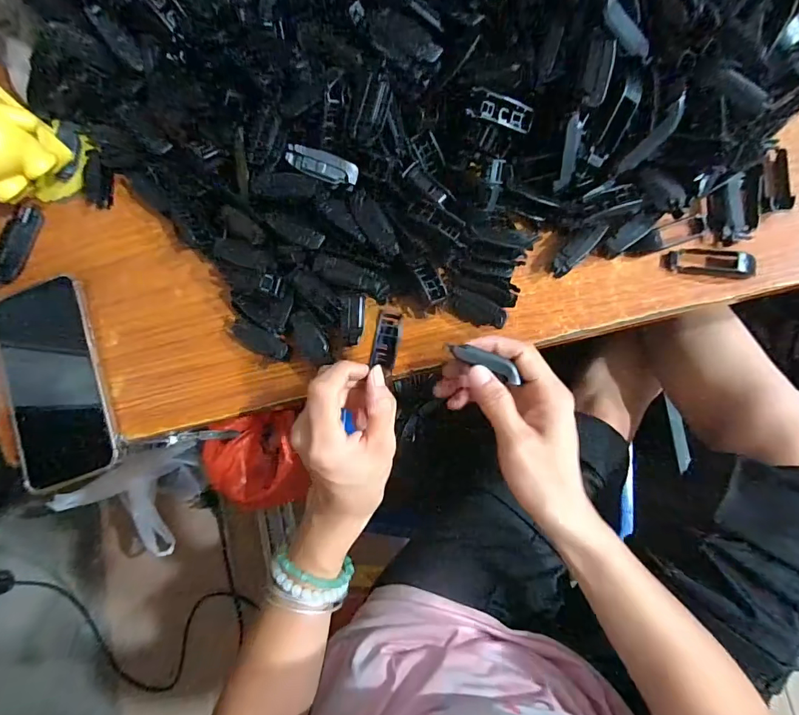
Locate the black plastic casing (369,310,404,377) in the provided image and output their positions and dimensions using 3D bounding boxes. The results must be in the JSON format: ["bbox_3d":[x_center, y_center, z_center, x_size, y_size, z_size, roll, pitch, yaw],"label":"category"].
[{"bbox_3d":[-0.008,-0.010,0.285,0.018,0.006,0.041,8,95,8],"label":"black plastic casing"}]

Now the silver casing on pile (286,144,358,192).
[{"bbox_3d":[-0.052,-0.131,0.292,0.048,0.006,0.017,14,86,-18],"label":"silver casing on pile"}]

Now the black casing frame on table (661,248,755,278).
[{"bbox_3d":[0.221,-0.068,0.304,0.060,0.009,0.019,5,85,8],"label":"black casing frame on table"}]

